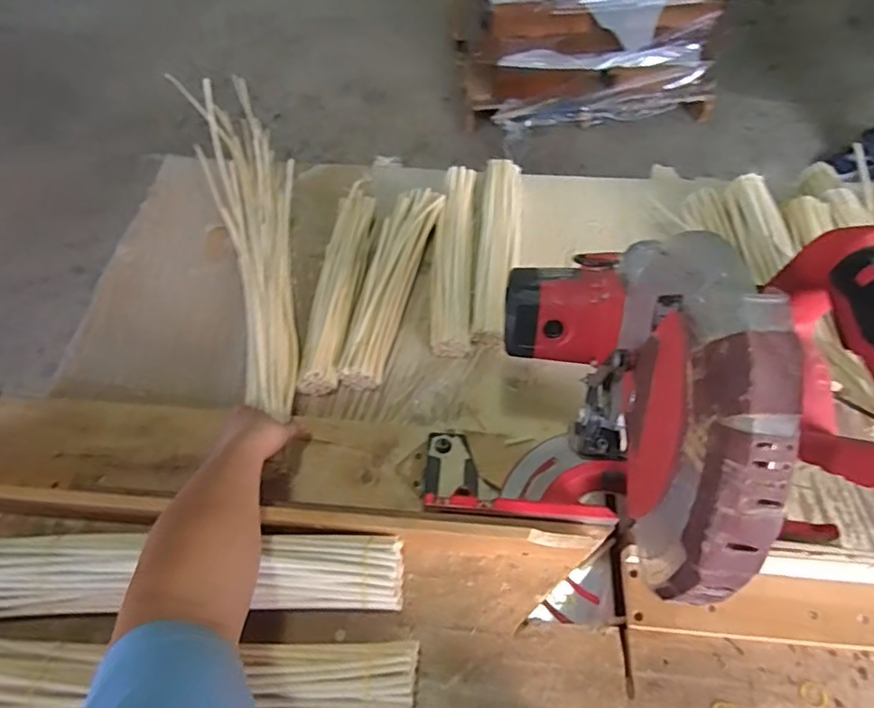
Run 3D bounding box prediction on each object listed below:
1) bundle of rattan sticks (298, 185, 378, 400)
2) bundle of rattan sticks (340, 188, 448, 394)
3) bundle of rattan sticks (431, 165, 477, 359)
[{"bbox_3d":[-0.157,-0.116,0.920,0.066,0.062,0.399,2,57,3],"label":"bundle of rattan sticks"},{"bbox_3d":[-0.076,-0.118,0.919,0.079,0.052,0.388,12,58,9],"label":"bundle of rattan sticks"},{"bbox_3d":[0.027,-0.161,0.932,0.065,0.051,0.367,2,57,3],"label":"bundle of rattan sticks"}]

